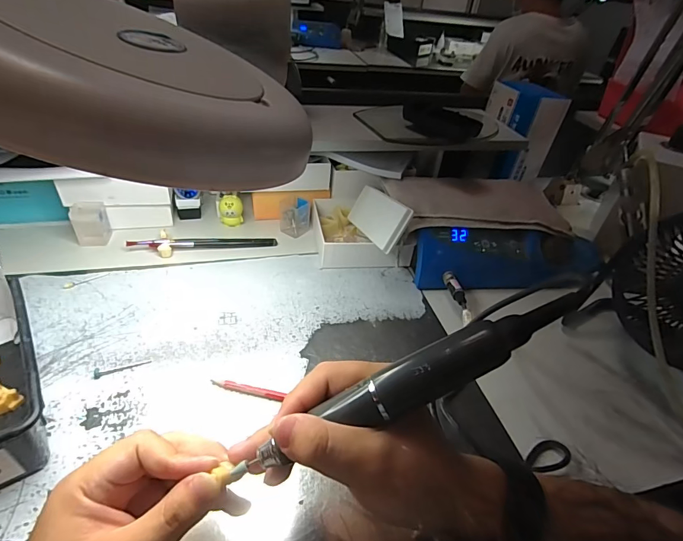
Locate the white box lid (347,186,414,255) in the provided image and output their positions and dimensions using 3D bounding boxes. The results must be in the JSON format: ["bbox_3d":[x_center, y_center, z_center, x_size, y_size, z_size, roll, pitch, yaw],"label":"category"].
[{"bbox_3d":[0.046,-0.074,0.527,0.013,0.059,0.139,23,15,-26],"label":"white box lid"}]

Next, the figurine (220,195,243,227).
[{"bbox_3d":[-0.162,-0.087,0.580,0.031,0.045,0.025,-1,39,-11],"label":"figurine"}]

